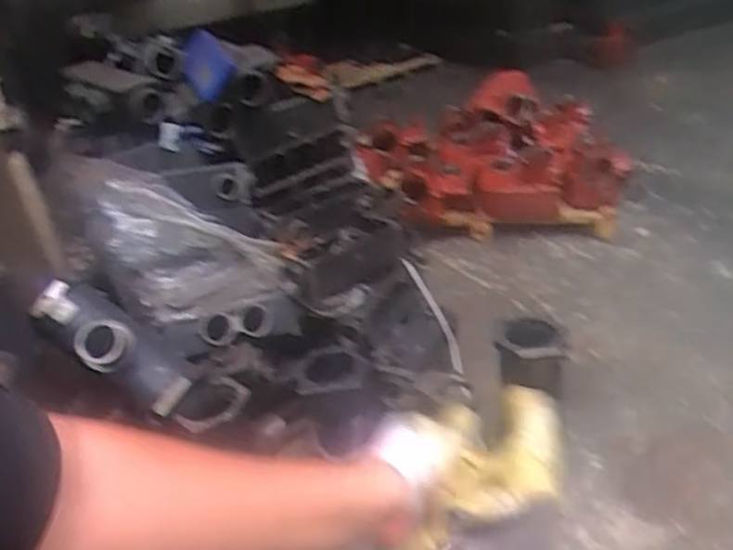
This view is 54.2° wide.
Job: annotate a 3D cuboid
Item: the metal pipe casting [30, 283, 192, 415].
[{"bbox_3d":[-0.574,0.154,1.621,0.382,0.101,0.170,37,37,1],"label":"metal pipe casting"}]

